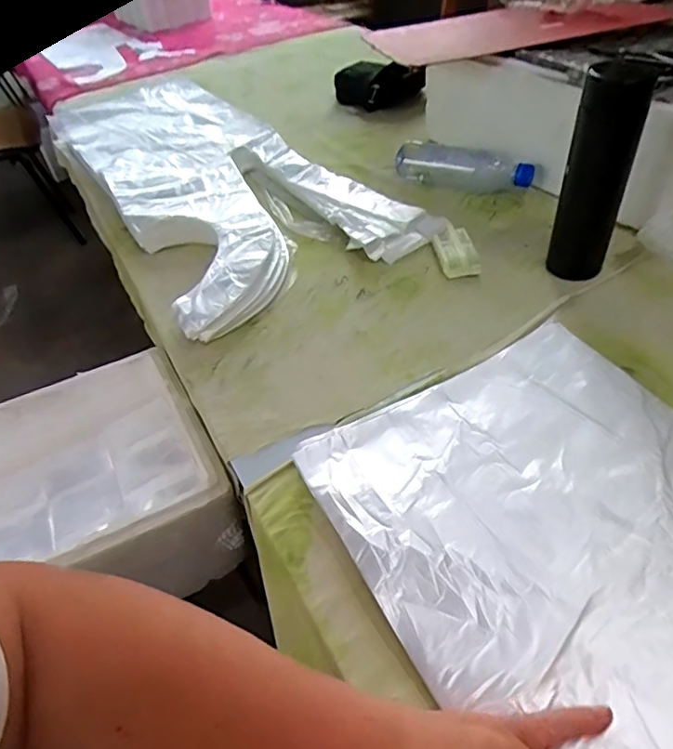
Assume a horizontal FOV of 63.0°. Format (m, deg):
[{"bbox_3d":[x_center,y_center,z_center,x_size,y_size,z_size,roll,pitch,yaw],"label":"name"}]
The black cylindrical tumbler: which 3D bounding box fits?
[{"bbox_3d":[0.279,-0.208,0.594,0.064,0.219,0.054,17,49,23],"label":"black cylindrical tumbler"}]

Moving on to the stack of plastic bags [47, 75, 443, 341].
[{"bbox_3d":[-0.220,-0.351,0.932,0.346,0.076,0.861,-27,47,-18],"label":"stack of plastic bags"}]

